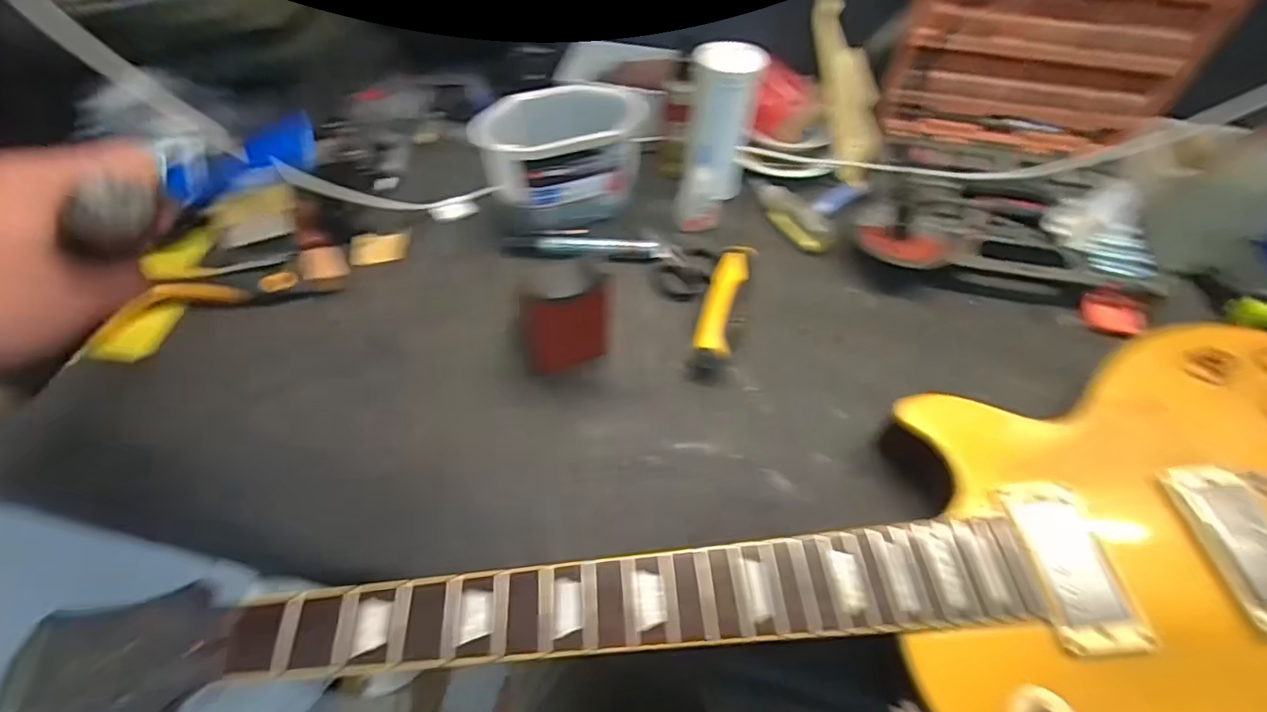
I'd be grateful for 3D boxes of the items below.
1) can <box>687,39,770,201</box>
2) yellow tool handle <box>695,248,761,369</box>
[{"bbox_3d":[0.080,-0.214,0.525,0.056,0.124,0.059,1,55,-1],"label":"can"},{"bbox_3d":[0.076,-0.046,0.478,0.030,0.030,0.123,15,56,9],"label":"yellow tool handle"}]

